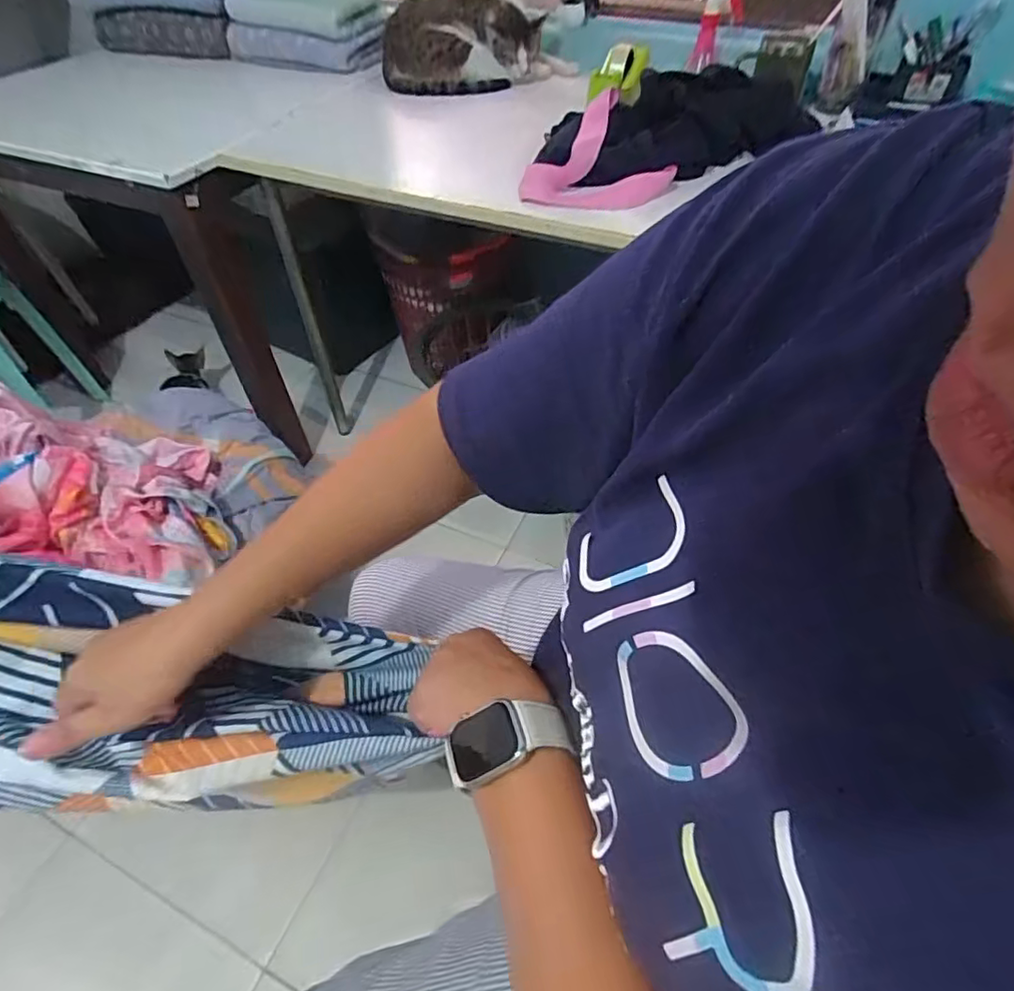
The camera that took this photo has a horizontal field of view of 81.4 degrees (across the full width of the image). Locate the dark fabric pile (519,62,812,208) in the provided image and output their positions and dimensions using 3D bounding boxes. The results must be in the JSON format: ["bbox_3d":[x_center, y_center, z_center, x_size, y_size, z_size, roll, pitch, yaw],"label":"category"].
[{"bbox_3d":[0.232,-0.562,0.891,0.477,0.105,0.193,-25,54,-19],"label":"dark fabric pile"}]

